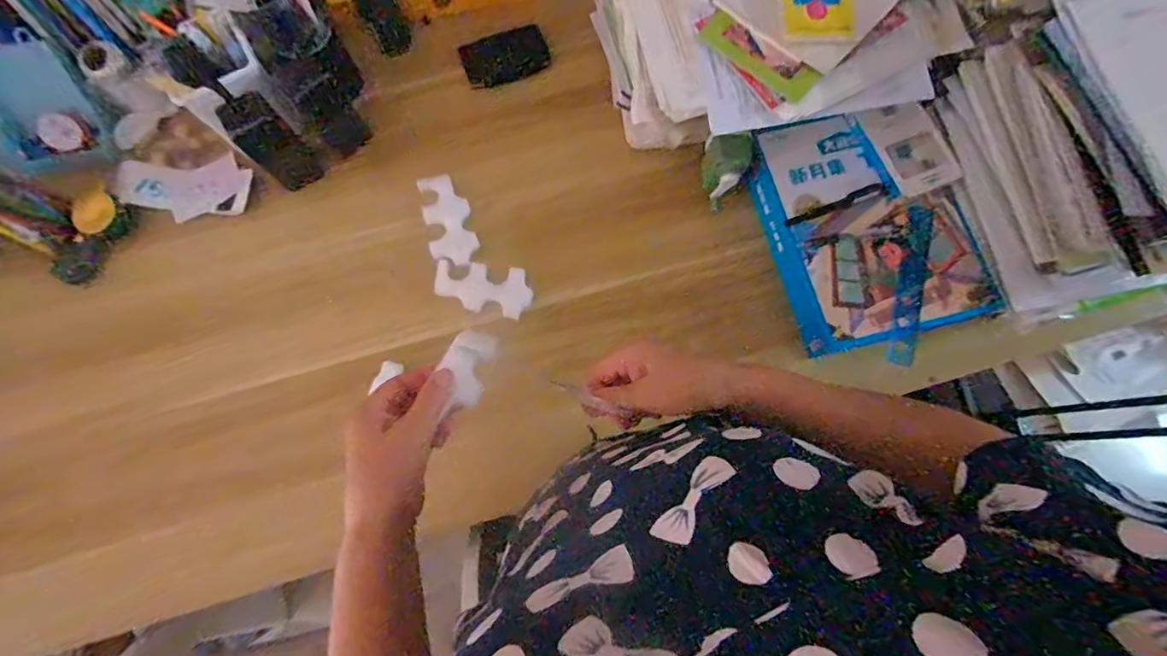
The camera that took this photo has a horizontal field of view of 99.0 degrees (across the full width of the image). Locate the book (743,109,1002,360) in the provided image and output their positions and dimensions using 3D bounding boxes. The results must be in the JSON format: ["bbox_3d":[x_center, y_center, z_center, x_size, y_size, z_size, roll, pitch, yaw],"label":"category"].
[{"bbox_3d":[0.365,-0.133,0.637,0.240,0.034,0.289,-13,77,-4],"label":"book"}]

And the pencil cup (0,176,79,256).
[{"bbox_3d":[-0.699,-0.149,0.595,0.060,0.133,0.064,0,77,-1],"label":"pencil cup"}]

